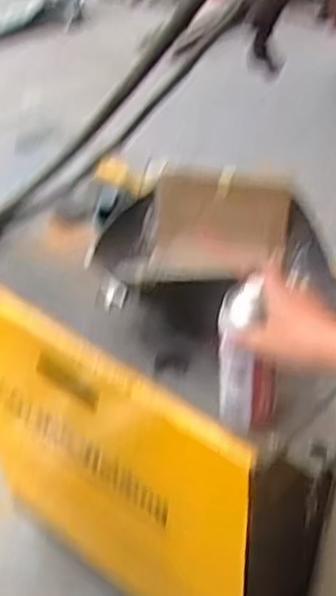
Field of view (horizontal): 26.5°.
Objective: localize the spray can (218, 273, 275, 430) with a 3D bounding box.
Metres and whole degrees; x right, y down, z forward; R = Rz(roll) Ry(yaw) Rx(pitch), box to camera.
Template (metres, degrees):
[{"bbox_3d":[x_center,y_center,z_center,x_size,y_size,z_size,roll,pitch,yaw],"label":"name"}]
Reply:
[{"bbox_3d":[0.080,0.065,0.733,0.052,0.169,0.046,-9,29,-6],"label":"spray can"}]

